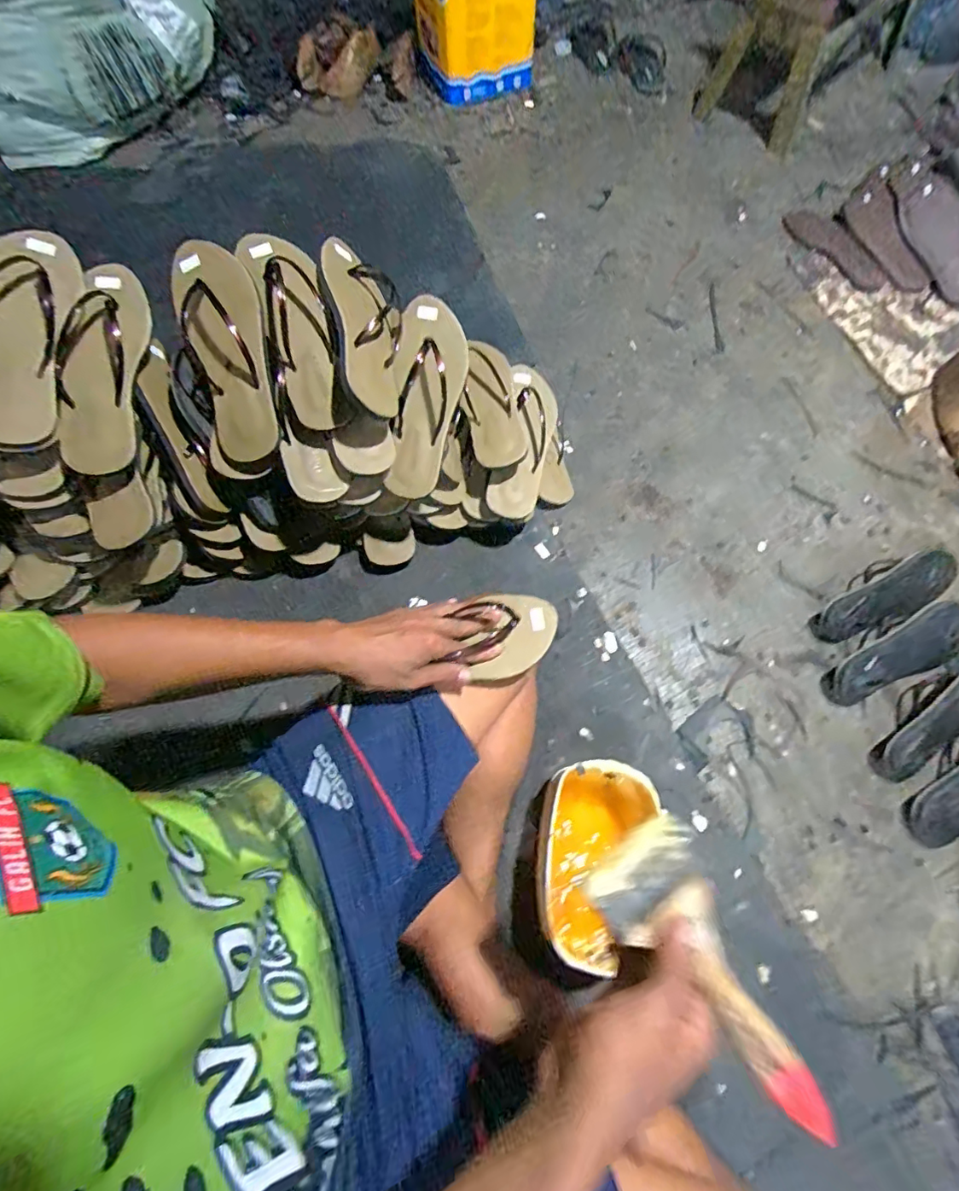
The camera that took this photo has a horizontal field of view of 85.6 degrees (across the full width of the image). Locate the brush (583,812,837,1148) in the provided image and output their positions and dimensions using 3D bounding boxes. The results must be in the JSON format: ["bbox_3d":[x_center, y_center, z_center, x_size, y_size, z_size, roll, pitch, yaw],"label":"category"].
[{"bbox_3d":[0.136,0.228,0.317,0.075,0.016,0.159,-26,56,-8],"label":"brush"}]

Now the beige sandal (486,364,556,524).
[{"bbox_3d":[0.067,-0.232,0.759,0.077,0.051,0.236,10,82,6],"label":"beige sandal"}]

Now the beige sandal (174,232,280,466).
[{"bbox_3d":[-0.287,-0.281,0.589,0.094,0.037,0.252,-14,95,-4],"label":"beige sandal"}]

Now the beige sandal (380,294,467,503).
[{"bbox_3d":[-0.068,-0.243,0.656,0.079,0.048,0.232,7,100,-17],"label":"beige sandal"}]

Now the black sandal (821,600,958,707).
[{"bbox_3d":[0.609,0.076,0.738,0.252,0.064,0.077,-20,67,-9],"label":"black sandal"}]

